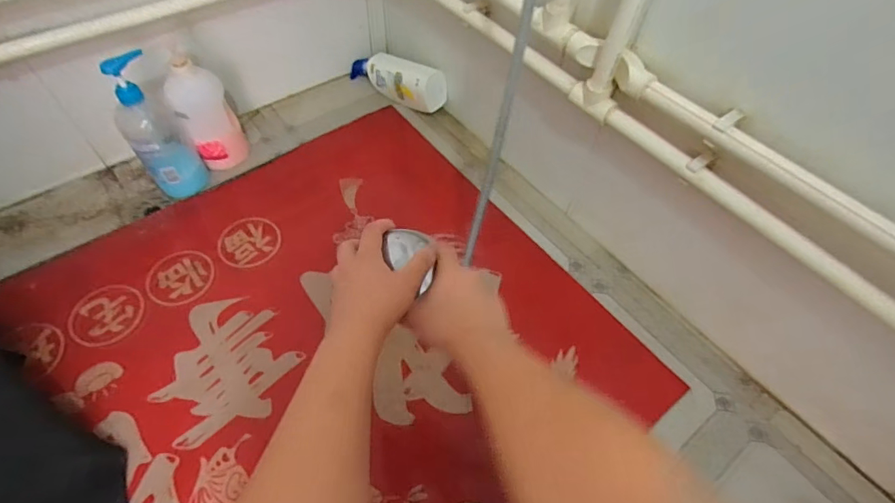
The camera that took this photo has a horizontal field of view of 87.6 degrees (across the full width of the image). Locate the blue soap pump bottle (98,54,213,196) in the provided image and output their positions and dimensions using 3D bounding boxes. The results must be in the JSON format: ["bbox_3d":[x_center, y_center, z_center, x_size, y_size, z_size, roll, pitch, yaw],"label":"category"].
[{"bbox_3d":[-0.508,-0.206,0.809,0.089,0.260,0.063,-33,63,-24],"label":"blue soap pump bottle"}]

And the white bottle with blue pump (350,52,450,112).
[{"bbox_3d":[-0.122,-0.395,1.057,0.264,0.112,0.074,33,59,19],"label":"white bottle with blue pump"}]

